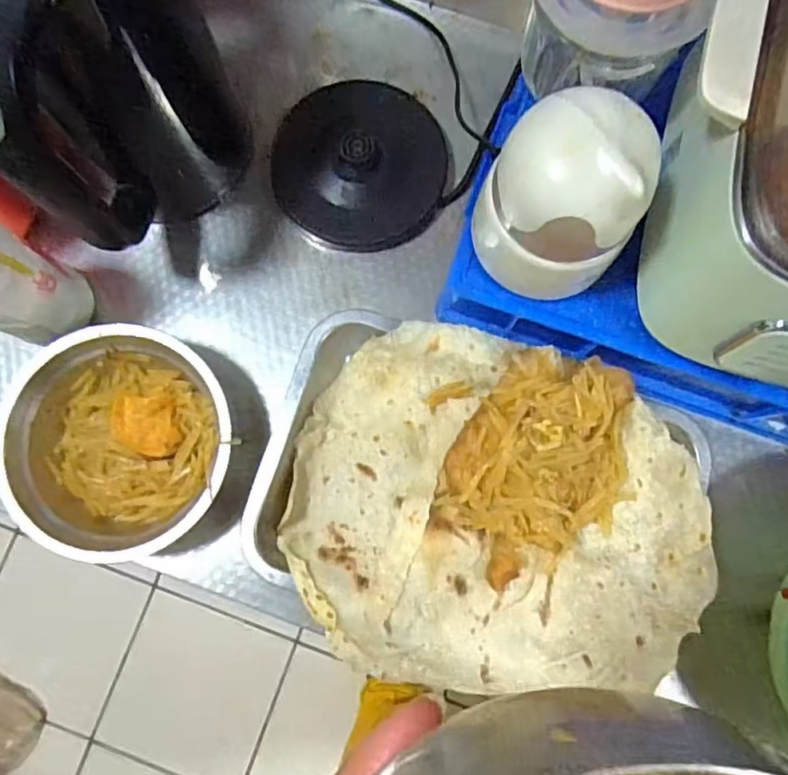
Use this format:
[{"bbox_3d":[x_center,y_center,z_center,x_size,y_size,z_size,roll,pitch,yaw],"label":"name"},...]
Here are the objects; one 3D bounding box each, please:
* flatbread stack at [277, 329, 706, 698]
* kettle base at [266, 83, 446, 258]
[{"bbox_3d":[0.069,0.078,0.441,0.297,0.045,0.235,3,82,1],"label":"flatbread stack"},{"bbox_3d":[-0.029,-0.181,0.491,0.139,0.035,0.125,12,82,2],"label":"kettle base"}]

